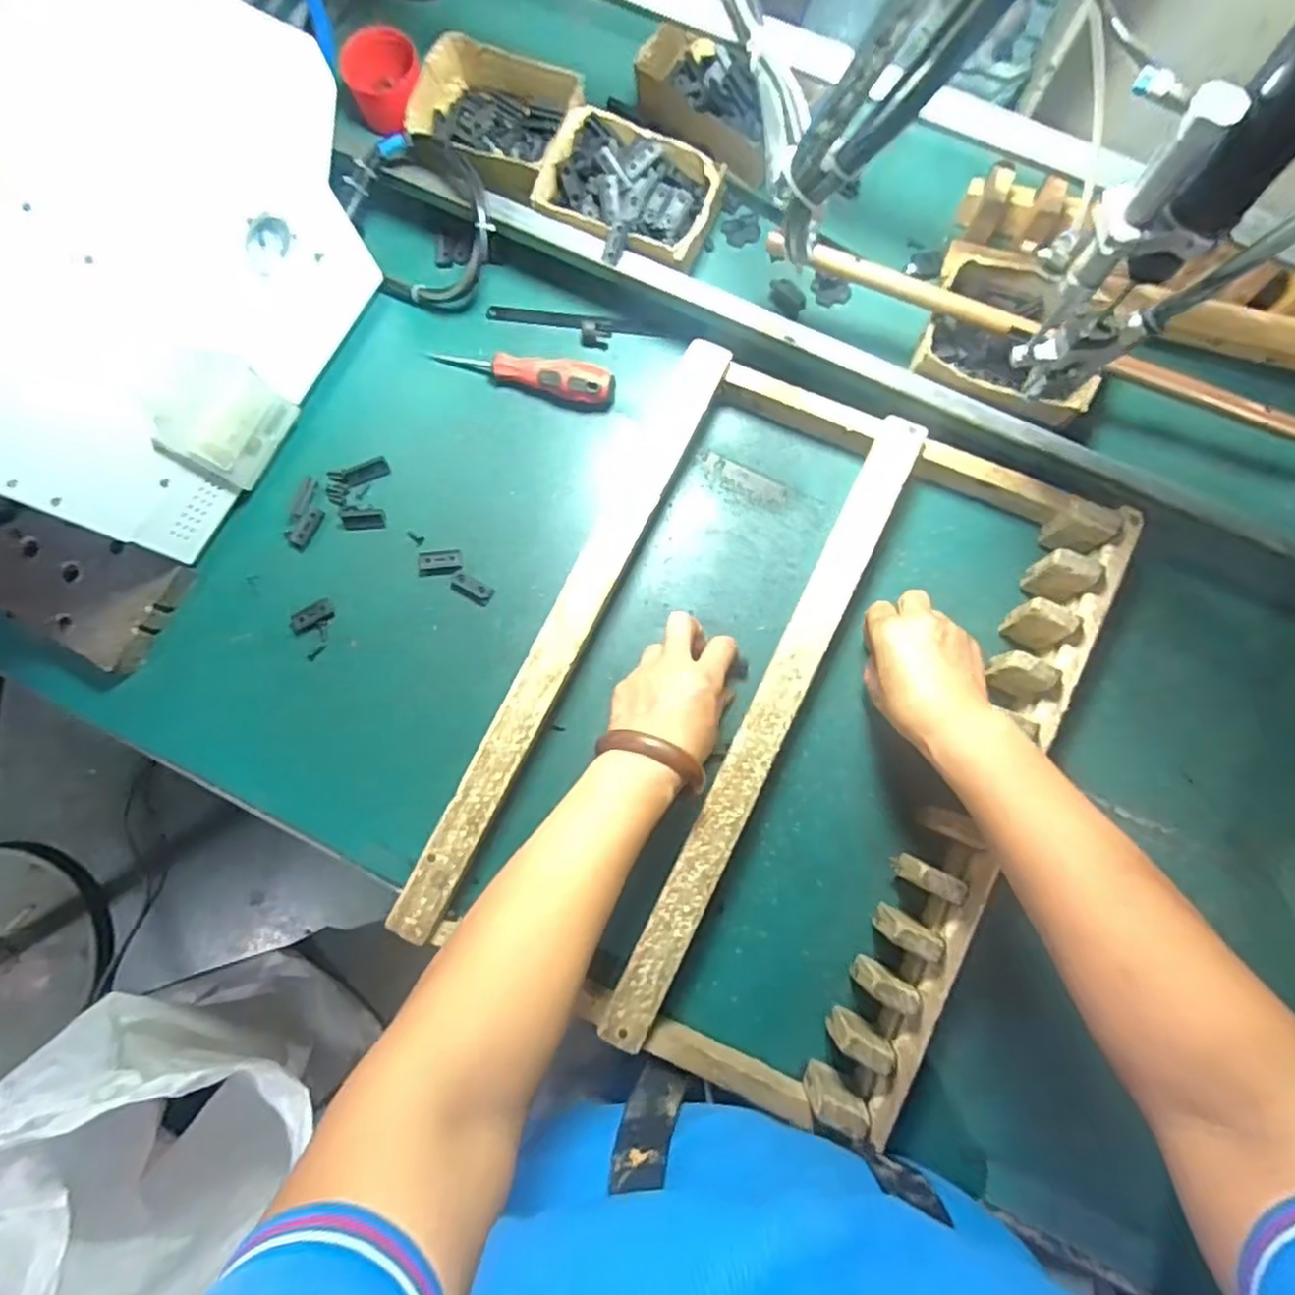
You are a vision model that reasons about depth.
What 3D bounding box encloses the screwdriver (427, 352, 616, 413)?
[{"bbox_3d":[-0.102,-0.237,0.604,0.154,0.027,0.030,19,83,5],"label":"screwdriver"}]

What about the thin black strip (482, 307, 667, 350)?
[{"bbox_3d":[-0.063,-0.275,0.616,0.150,0.009,0.023,10,82,4],"label":"thin black strip"}]

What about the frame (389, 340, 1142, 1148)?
[{"bbox_3d":[0.094,0.054,0.541,0.368,0.068,0.491,25,83,6],"label":"frame"}]

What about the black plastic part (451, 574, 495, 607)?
[{"bbox_3d":[-0.145,-0.048,0.589,0.037,0.004,0.016,26,83,6],"label":"black plastic part"}]

